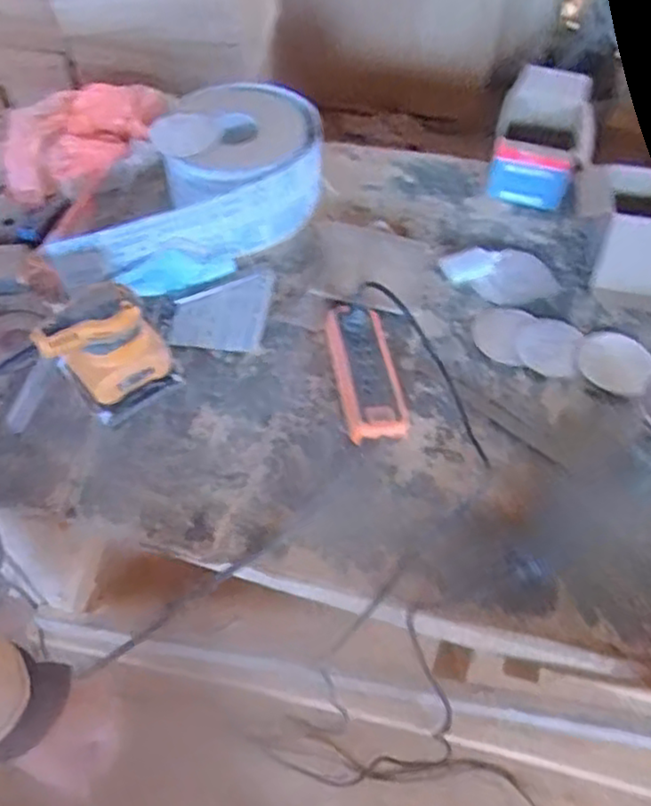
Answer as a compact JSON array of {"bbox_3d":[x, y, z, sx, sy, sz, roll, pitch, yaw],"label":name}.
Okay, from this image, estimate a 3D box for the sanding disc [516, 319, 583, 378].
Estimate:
[{"bbox_3d":[0.285,-0.072,0.888,0.078,0.004,0.089,12,59,15],"label":"sanding disc"}]

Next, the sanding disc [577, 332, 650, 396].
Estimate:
[{"bbox_3d":[0.360,-0.050,0.856,0.087,0.006,0.089,-9,55,13],"label":"sanding disc"}]

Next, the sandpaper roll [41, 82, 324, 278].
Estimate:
[{"bbox_3d":[-0.183,-0.292,0.959,0.222,0.124,0.417,37,61,23],"label":"sandpaper roll"}]

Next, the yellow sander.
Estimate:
[{"bbox_3d":[-0.248,-0.057,0.781,0.126,0.131,0.093,-36,62,-24],"label":"yellow sander"}]

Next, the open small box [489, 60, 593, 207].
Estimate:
[{"bbox_3d":[0.327,-0.387,1.035,0.140,0.134,0.171,13,54,8],"label":"open small box"}]

